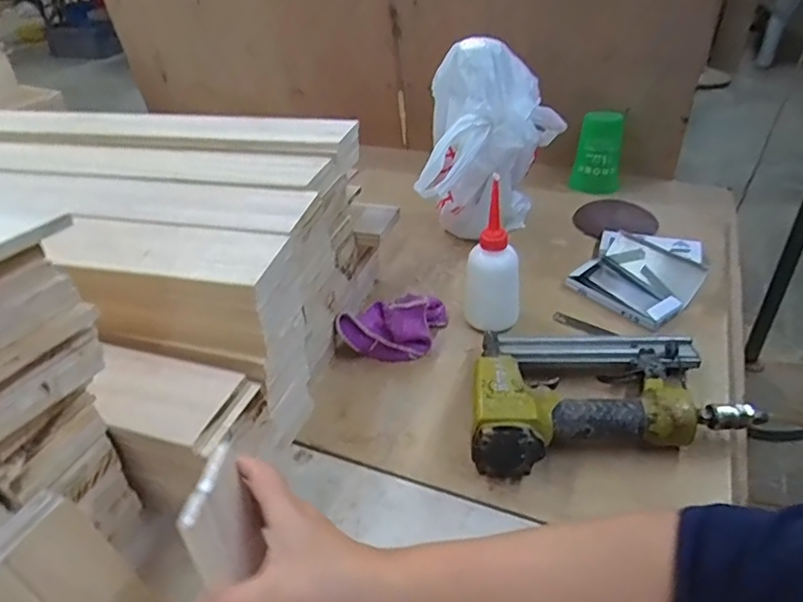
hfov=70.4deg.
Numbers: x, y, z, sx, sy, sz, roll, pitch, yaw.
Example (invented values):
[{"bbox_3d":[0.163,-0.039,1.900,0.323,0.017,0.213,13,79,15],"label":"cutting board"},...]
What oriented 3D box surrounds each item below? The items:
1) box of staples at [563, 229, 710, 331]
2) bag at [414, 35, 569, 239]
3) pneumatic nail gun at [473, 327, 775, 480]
[{"bbox_3d":[0.303,-0.038,0.719,0.138,0.038,0.185,23,44,32],"label":"box of staples"},{"bbox_3d":[0.122,-0.184,0.744,0.177,0.248,0.231,3,37,9],"label":"bag"},{"bbox_3d":[0.180,0.078,0.555,0.258,0.058,0.162,-8,36,-6],"label":"pneumatic nail gun"}]

